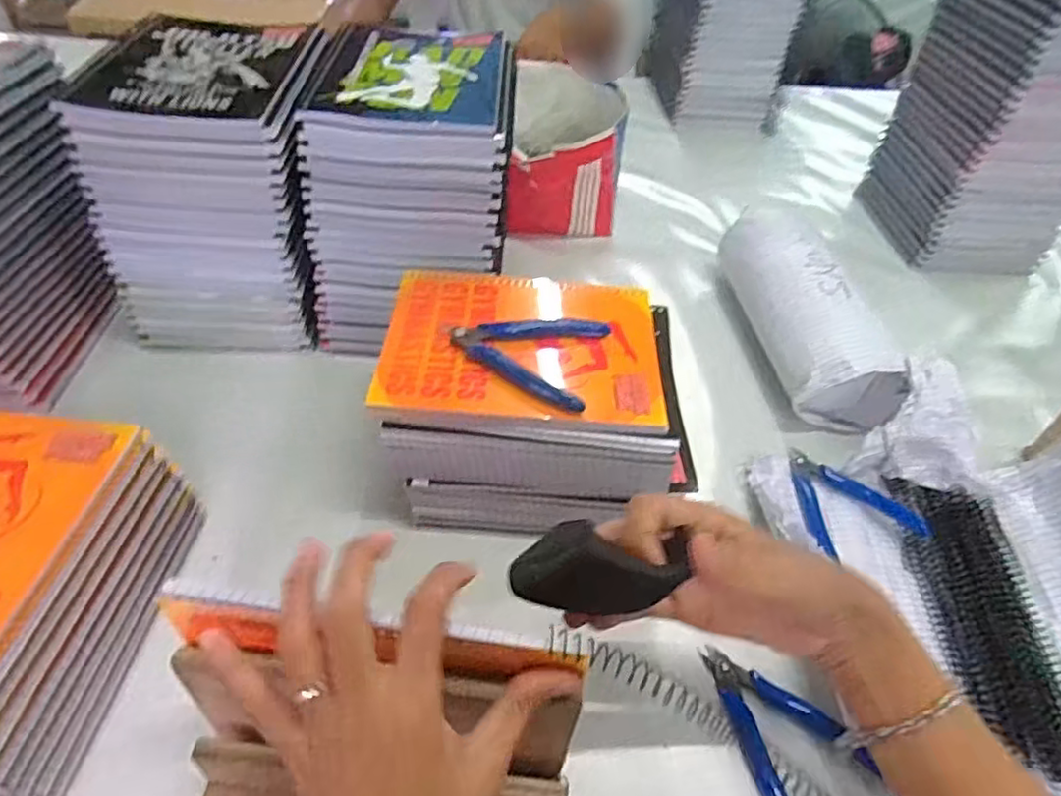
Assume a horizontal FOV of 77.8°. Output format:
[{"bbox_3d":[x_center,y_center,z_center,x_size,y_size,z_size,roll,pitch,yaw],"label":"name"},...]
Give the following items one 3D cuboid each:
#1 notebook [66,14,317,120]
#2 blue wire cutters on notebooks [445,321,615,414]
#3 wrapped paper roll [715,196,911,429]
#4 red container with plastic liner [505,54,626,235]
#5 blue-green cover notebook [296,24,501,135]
[{"bbox_3d":[-0.272,-0.274,0.539,0.152,0.012,0.181,2,46,-4],"label":"notebook"},{"bbox_3d":[-0.003,-0.039,0.477,0.106,0.015,0.087,17,47,10],"label":"blue wire cutters on notebooks"},{"bbox_3d":[0.274,-0.085,0.670,0.088,0.094,0.265,-2,47,-8],"label":"wrapped paper roll"},{"bbox_3d":[0.040,-0.307,0.828,0.138,0.126,0.235,4,46,-2],"label":"red container with plastic liner"},{"bbox_3d":[-0.098,-0.279,0.562,0.145,0.012,0.190,4,46,-2],"label":"blue-green cover notebook"}]

